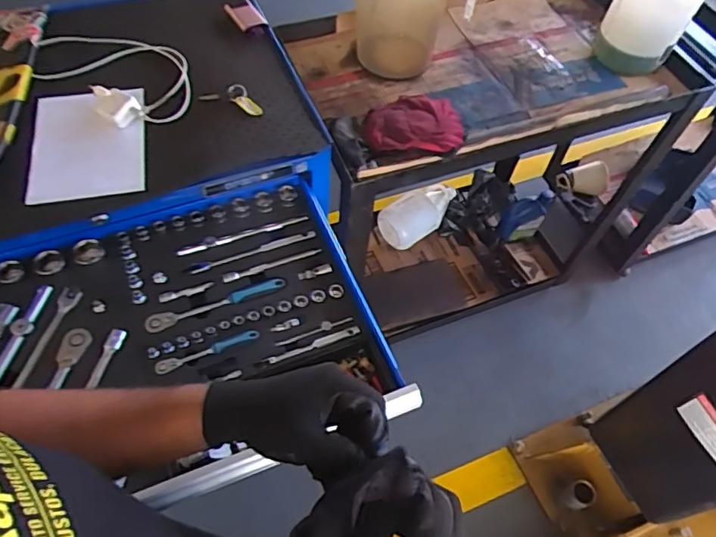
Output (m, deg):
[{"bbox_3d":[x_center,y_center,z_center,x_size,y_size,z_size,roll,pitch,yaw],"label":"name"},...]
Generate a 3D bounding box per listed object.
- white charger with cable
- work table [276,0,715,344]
[{"bbox_3d":[-0.387,-0.325,0.880,0.328,0.058,0.184,34,61,16],"label":"white charger with cable"},{"bbox_3d":[0.703,-0.393,1.644,1.856,0.862,0.561,-18,61,-16],"label":"work table"}]

